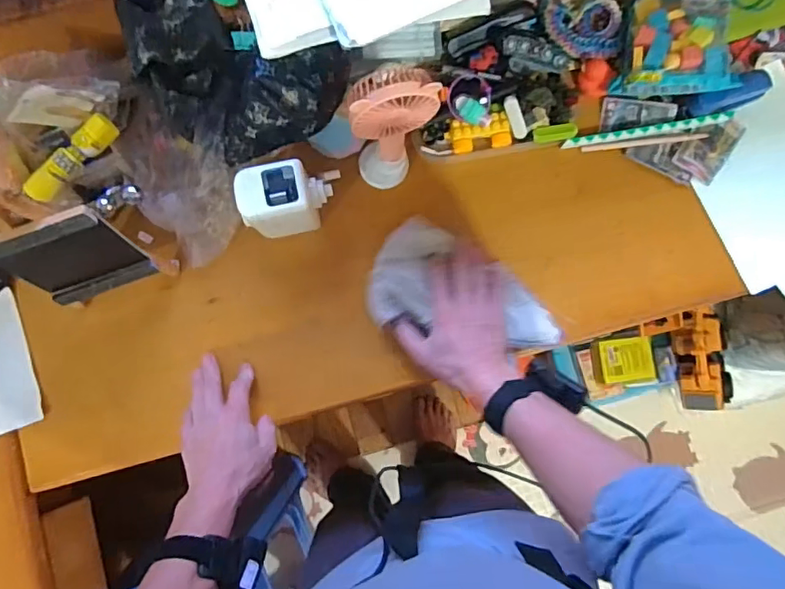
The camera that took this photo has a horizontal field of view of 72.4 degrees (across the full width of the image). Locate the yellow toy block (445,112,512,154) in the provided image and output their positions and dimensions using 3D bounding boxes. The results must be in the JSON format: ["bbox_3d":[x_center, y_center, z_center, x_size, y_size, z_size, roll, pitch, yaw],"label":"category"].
[{"bbox_3d":[0.108,-0.200,0.678,0.084,0.037,0.034,-6,83,0],"label":"yellow toy block"}]

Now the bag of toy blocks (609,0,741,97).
[{"bbox_3d":[0.344,-0.314,0.661,0.119,0.056,0.146,8,83,1],"label":"bag of toy blocks"}]

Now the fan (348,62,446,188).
[{"bbox_3d":[0.001,-0.176,0.585,0.088,0.207,0.053,1,83,0],"label":"fan"}]

